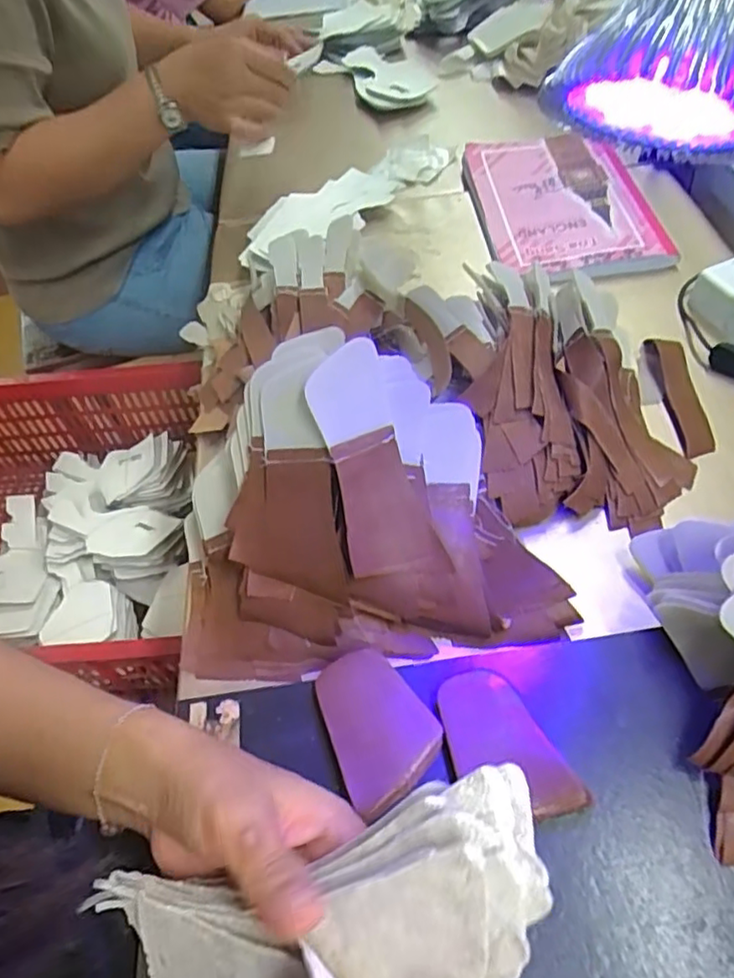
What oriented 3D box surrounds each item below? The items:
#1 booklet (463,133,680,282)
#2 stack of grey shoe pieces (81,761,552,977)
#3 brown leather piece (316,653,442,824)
[{"bbox_3d":[0.209,-0.313,0.674,0.172,0.019,0.255,-6,54,2],"label":"booklet"},{"bbox_3d":[-0.022,0.156,0.222,0.174,0.039,0.070,-28,53,16],"label":"stack of grey shoe pieces"},{"bbox_3d":[0.002,0.135,0.357,0.061,0.004,0.078,-34,66,-18],"label":"brown leather piece"}]

